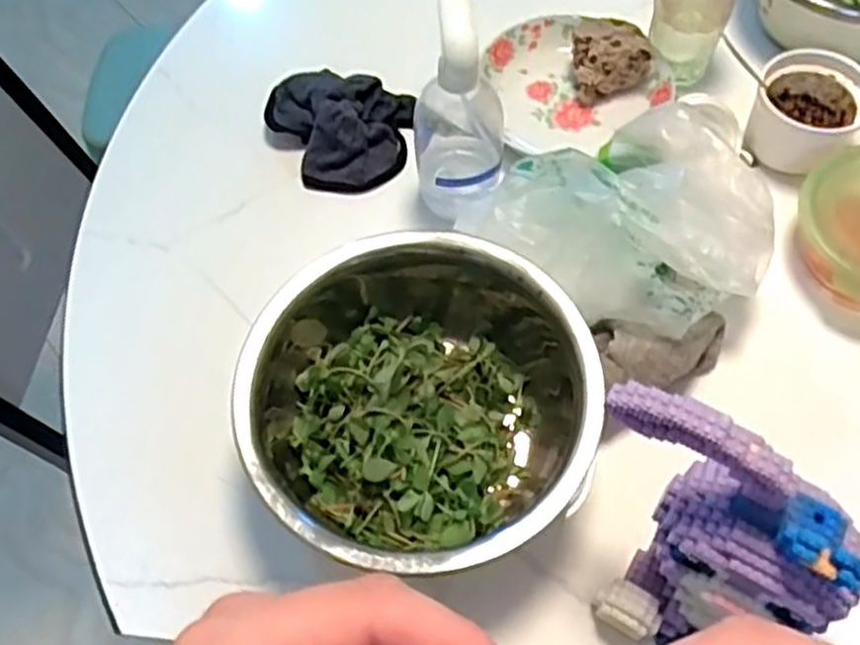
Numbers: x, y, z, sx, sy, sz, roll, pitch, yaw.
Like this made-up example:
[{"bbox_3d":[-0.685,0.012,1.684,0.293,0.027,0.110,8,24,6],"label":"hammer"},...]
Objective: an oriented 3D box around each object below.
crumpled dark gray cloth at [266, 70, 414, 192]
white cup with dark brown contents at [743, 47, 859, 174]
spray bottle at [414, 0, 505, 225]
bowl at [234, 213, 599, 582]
[{"bbox_3d":[-0.091,-0.194,0.747,0.139,0.045,0.123,5,61,6],"label":"crumpled dark gray cloth"},{"bbox_3d":[0.353,-0.196,0.707,0.097,0.075,0.078,22,64,14],"label":"white cup with dark brown contents"},{"bbox_3d":[0.028,-0.175,0.630,0.069,0.194,0.073,-36,65,-16],"label":"spray bottle"},{"bbox_3d":[-0.010,0.059,0.566,0.233,0.098,0.247,-1,61,2],"label":"bowl"}]

